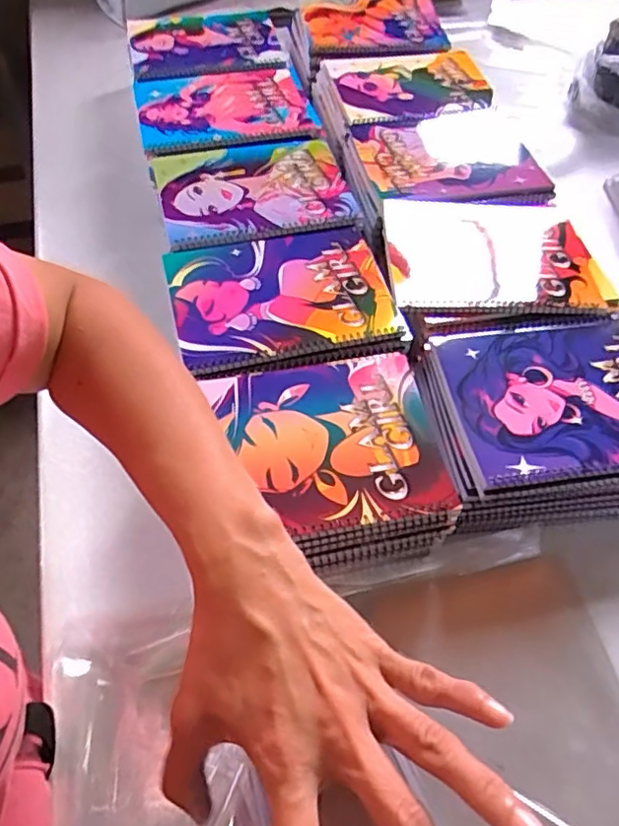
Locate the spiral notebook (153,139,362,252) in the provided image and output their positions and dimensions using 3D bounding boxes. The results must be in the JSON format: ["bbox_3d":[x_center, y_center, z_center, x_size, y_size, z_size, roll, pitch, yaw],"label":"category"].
[{"bbox_3d":[-0.056,-0.244,0.637,0.206,0.013,0.152,-12,57,-10],"label":"spiral notebook"}]

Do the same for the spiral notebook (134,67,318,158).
[{"bbox_3d":[-0.104,-0.373,0.724,0.205,0.012,0.158,-13,57,-10],"label":"spiral notebook"}]

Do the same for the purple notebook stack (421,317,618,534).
[{"bbox_3d":[0.210,0.002,0.527,0.202,0.073,0.169,-7,56,-6],"label":"purple notebook stack"}]

